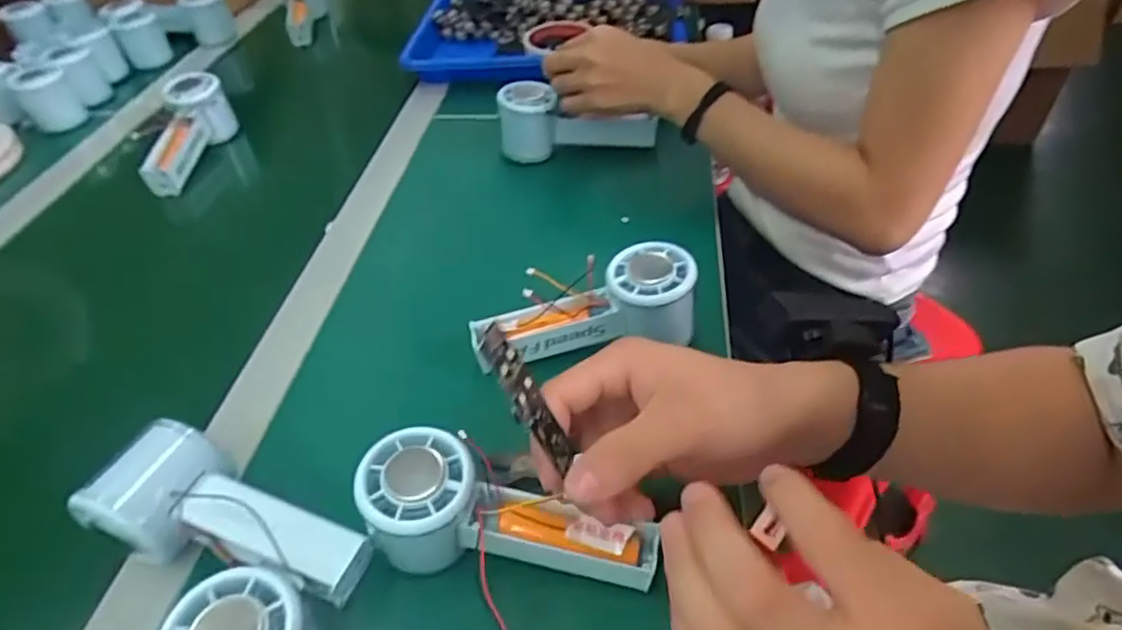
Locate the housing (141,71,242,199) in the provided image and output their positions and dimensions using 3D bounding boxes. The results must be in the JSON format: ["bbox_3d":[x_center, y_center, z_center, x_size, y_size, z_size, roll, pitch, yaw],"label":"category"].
[{"bbox_3d":[-0.388,-0.182,0.670,0.052,0.057,0.143,0,57,5],"label":"housing"}]

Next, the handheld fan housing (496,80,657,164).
[{"bbox_3d":[0.016,-0.195,0.629,0.149,0.062,0.045,-4,45,0],"label":"handheld fan housing"}]

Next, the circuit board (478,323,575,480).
[{"bbox_3d":[-0.013,0.037,0.276,0.005,0.076,0.022,-18,24,24],"label":"circuit board"}]

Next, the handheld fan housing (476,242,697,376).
[{"bbox_3d":[0.017,0.001,0.428,0.148,0.040,0.064,-18,44,10],"label":"handheld fan housing"}]

